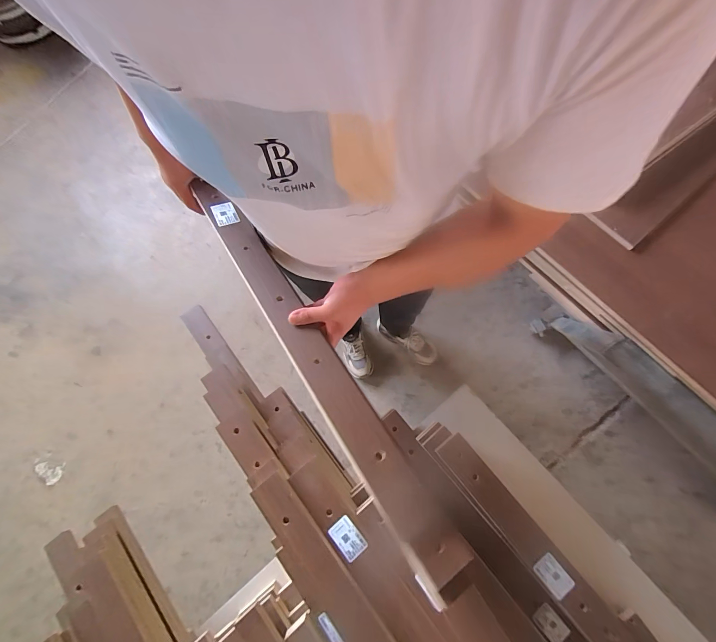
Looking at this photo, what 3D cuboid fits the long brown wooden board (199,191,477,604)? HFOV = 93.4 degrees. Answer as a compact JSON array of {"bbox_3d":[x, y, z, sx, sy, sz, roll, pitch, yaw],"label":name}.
[{"bbox_3d":[-0.091,0.021,0.533,0.068,0.034,0.740,-30,65,-13],"label":"long brown wooden board"}]

